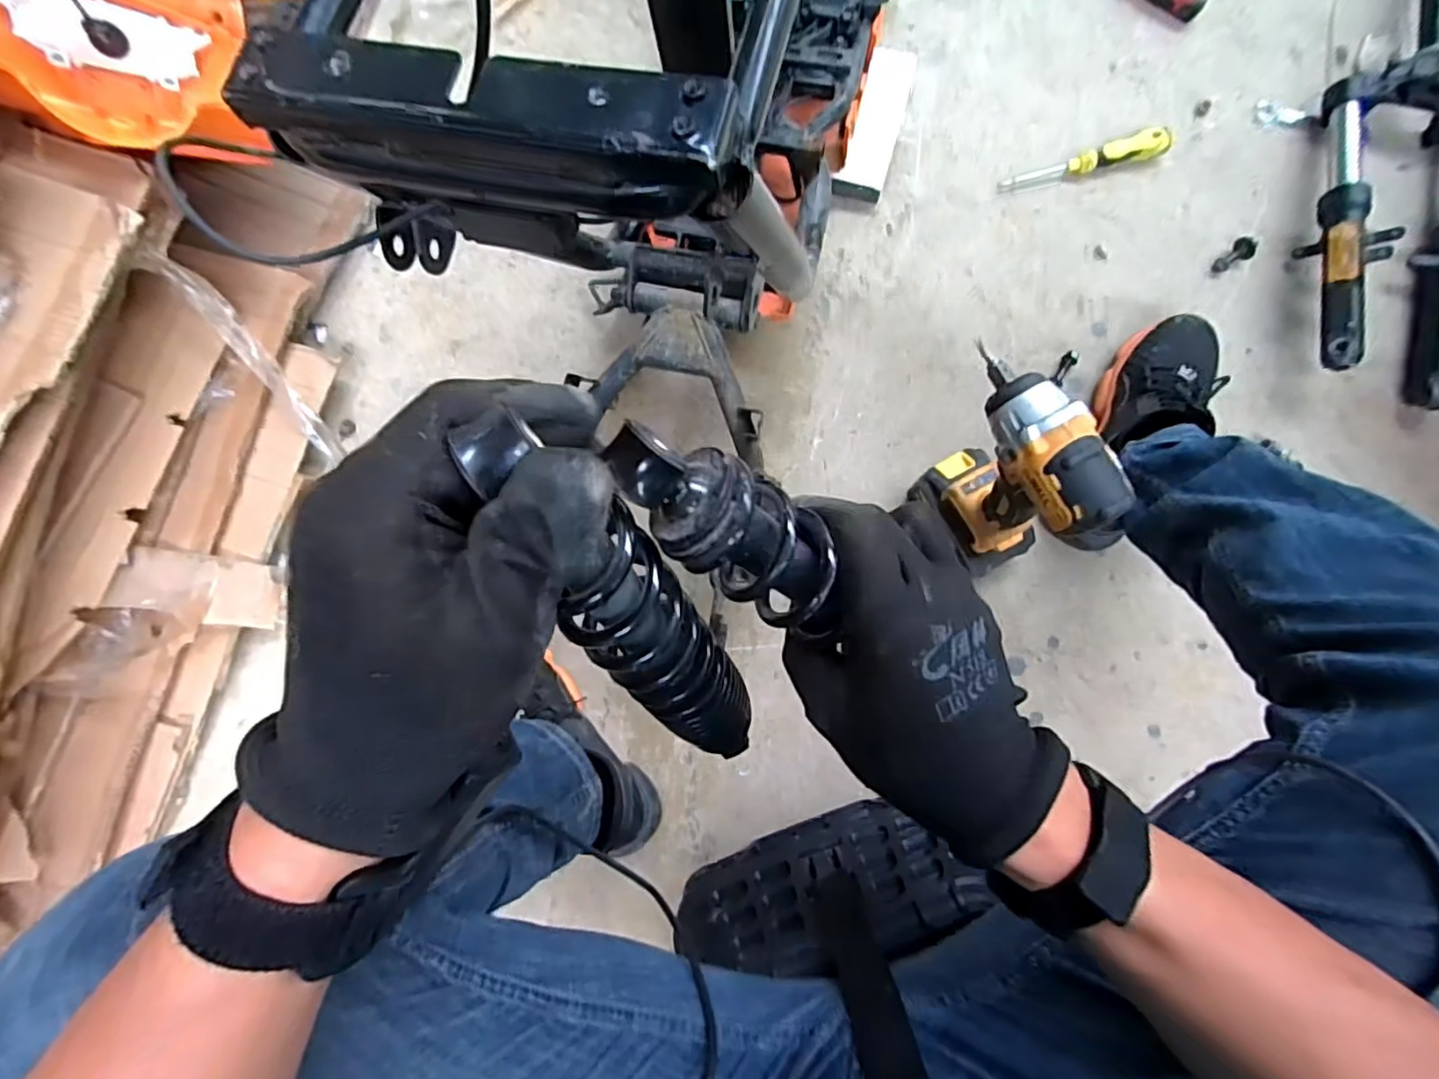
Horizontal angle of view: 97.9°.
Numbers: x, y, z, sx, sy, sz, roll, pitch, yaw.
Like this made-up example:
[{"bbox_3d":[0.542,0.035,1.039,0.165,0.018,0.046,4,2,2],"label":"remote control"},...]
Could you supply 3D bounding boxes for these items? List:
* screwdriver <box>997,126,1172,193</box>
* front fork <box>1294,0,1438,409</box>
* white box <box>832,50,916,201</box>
[{"bbox_3d":[0.437,-0.453,0.749,0.196,0.031,0.032,-15,81,-1],"label":"screwdriver"},{"bbox_3d":[0.813,-0.493,0.719,0.198,0.071,0.709,17,82,4],"label":"front fork"},{"bbox_3d":[0.191,-0.502,0.759,0.057,0.031,0.192,18,82,4],"label":"white box"}]

